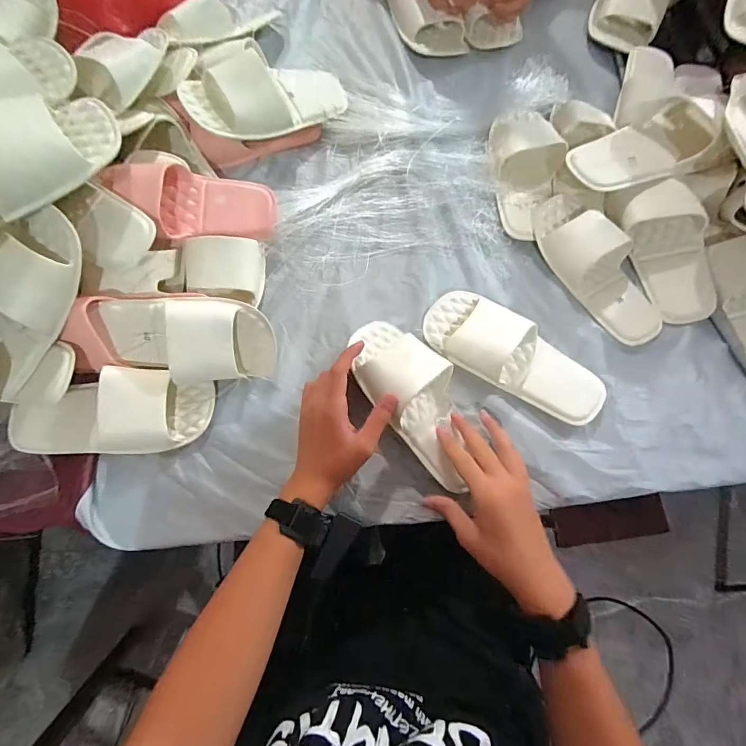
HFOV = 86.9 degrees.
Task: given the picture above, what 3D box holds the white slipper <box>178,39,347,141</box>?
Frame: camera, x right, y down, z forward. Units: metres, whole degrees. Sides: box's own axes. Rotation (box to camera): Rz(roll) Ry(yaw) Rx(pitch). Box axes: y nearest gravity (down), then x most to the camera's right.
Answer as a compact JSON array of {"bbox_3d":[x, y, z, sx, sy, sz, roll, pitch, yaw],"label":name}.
[{"bbox_3d":[-0.148,-0.419,0.570,0.122,0.081,0.252,45,54,12],"label":"white slipper"}]

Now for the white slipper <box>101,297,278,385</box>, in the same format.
[{"bbox_3d":[-0.222,-0.040,0.477,0.207,0.065,0.104,2,112,-1],"label":"white slipper"}]

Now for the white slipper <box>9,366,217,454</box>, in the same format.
[{"bbox_3d":[-0.314,0.046,0.471,0.232,0.052,0.096,1,72,-1],"label":"white slipper"}]

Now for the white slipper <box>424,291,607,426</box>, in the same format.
[{"bbox_3d":[0.176,-0.024,0.486,0.236,0.058,0.095,33,75,9],"label":"white slipper"}]

